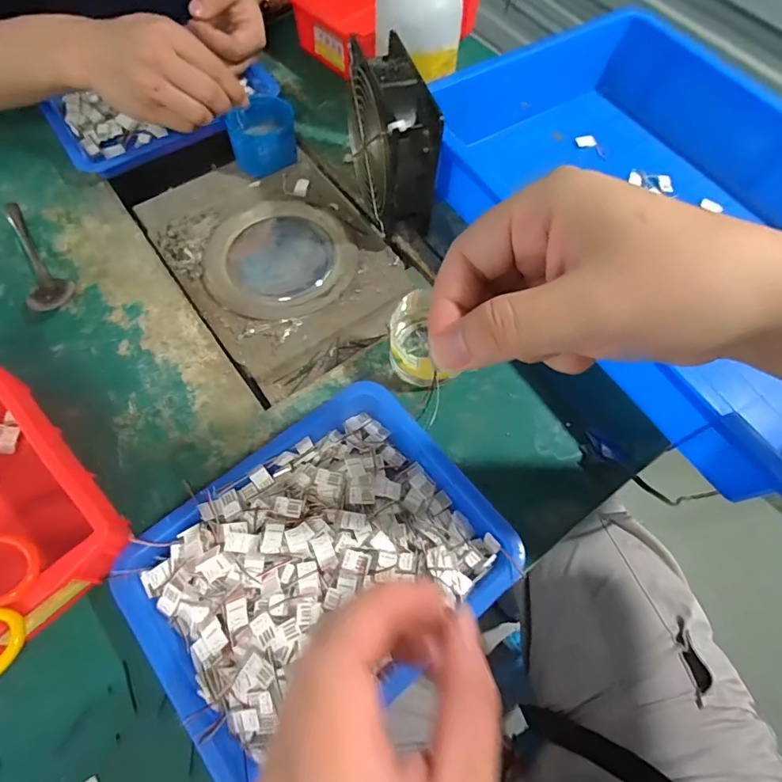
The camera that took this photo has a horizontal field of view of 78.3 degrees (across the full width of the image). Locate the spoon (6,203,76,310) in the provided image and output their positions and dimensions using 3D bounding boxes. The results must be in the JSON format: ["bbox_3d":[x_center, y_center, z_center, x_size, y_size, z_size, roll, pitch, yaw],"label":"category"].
[{"bbox_3d":[-0.314,-0.120,0.418,0.033,0.012,0.135,-33,70,-15],"label":"spoon"}]

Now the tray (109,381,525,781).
[{"bbox_3d":[-0.042,0.107,0.308,0.220,0.037,0.170,-40,72,-18],"label":"tray"}]

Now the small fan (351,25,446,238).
[{"bbox_3d":[0.001,-0.213,0.428,0.050,0.131,0.116,-19,67,-10],"label":"small fan"}]

